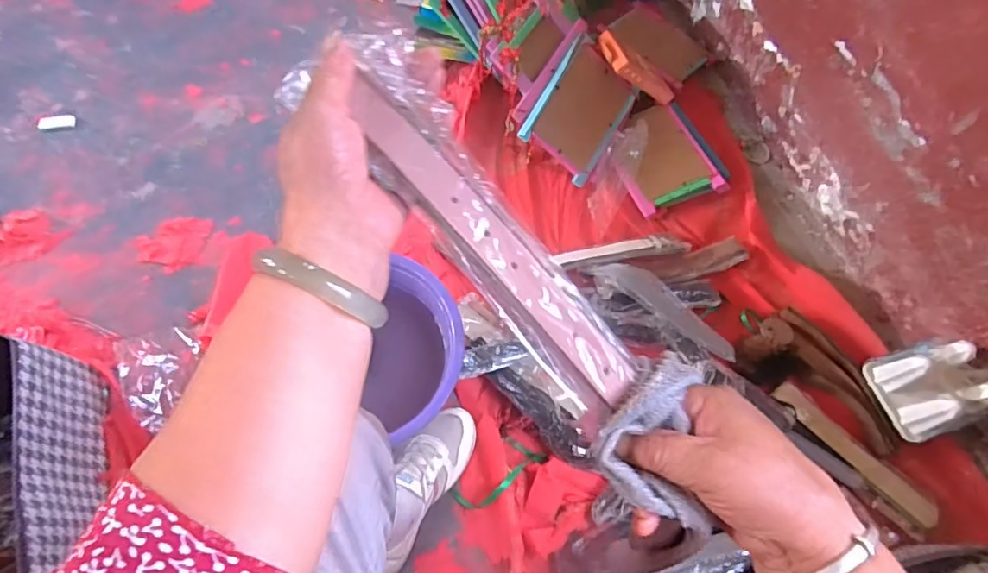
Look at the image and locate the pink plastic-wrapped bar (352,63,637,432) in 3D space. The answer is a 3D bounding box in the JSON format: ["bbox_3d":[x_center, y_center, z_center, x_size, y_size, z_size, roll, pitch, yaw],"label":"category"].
[{"bbox_3d":[-0.003,-0.022,0.296,0.044,0.012,0.219,-39,89,9],"label":"pink plastic-wrapped bar"}]

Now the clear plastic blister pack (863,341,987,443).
[{"bbox_3d":[0.617,0.145,0.762,0.092,0.108,0.117,-12,66,-8],"label":"clear plastic blister pack"}]

